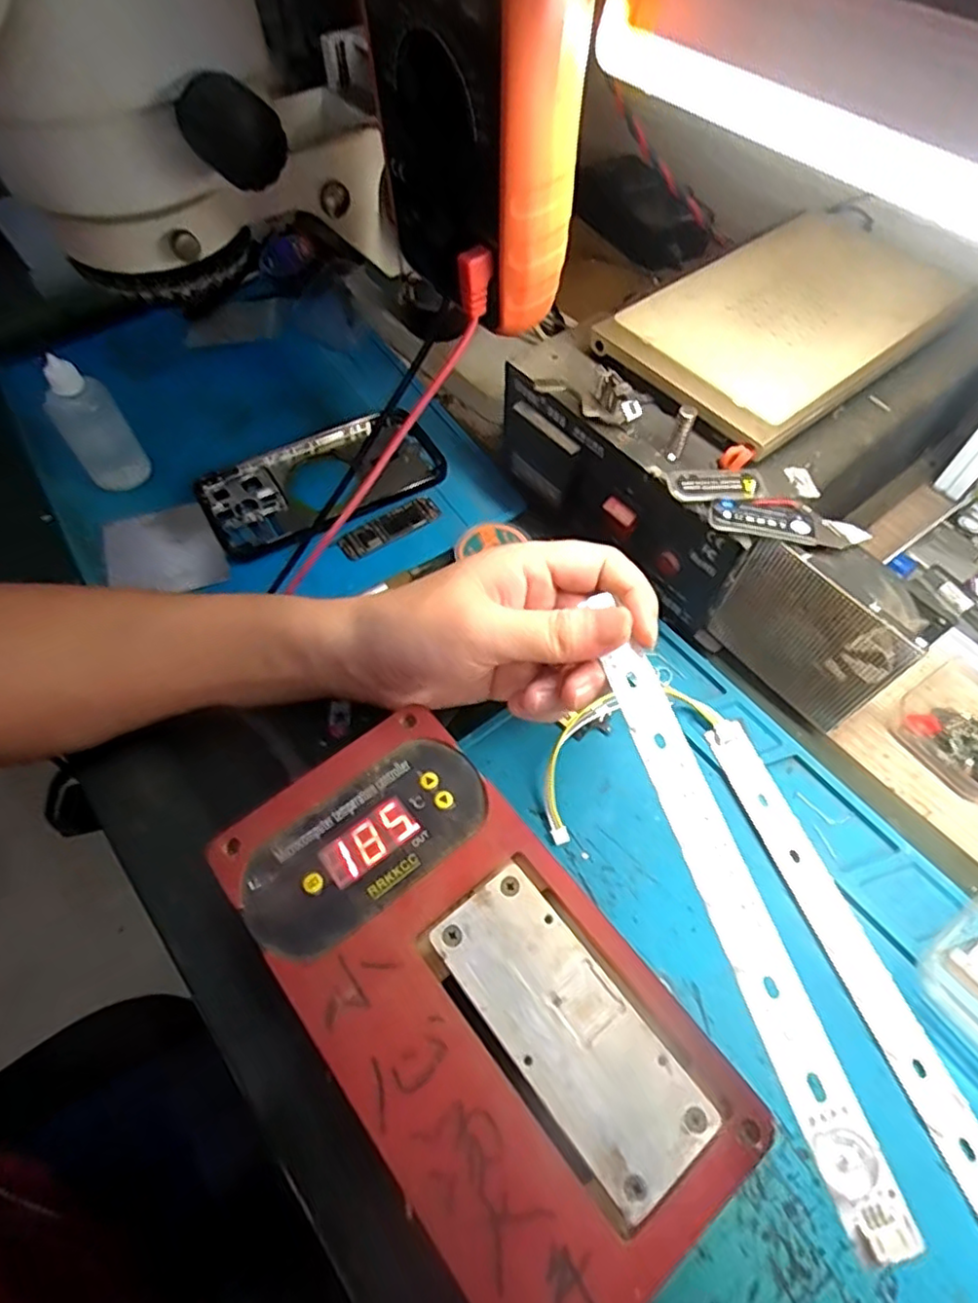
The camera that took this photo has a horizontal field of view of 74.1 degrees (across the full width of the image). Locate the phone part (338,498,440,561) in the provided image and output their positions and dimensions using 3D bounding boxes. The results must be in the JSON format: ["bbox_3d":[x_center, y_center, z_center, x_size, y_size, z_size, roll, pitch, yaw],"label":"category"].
[{"bbox_3d":[-0.061,-0.075,0.396,0.063,0.007,0.019,-31,64,-16],"label":"phone part"}]

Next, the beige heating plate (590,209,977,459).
[{"bbox_3d":[0.160,-0.178,0.347,0.200,0.017,0.115,-35,65,-18],"label":"beige heating plate"}]

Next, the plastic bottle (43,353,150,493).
[{"bbox_3d":[-0.238,-0.135,0.388,0.034,0.081,0.036,-35,65,-18],"label":"plastic bottle"}]

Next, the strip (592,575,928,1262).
[{"bbox_3d":[0.081,0.080,0.218,0.018,0.006,0.187,-16,61,-3],"label":"strip"}]

